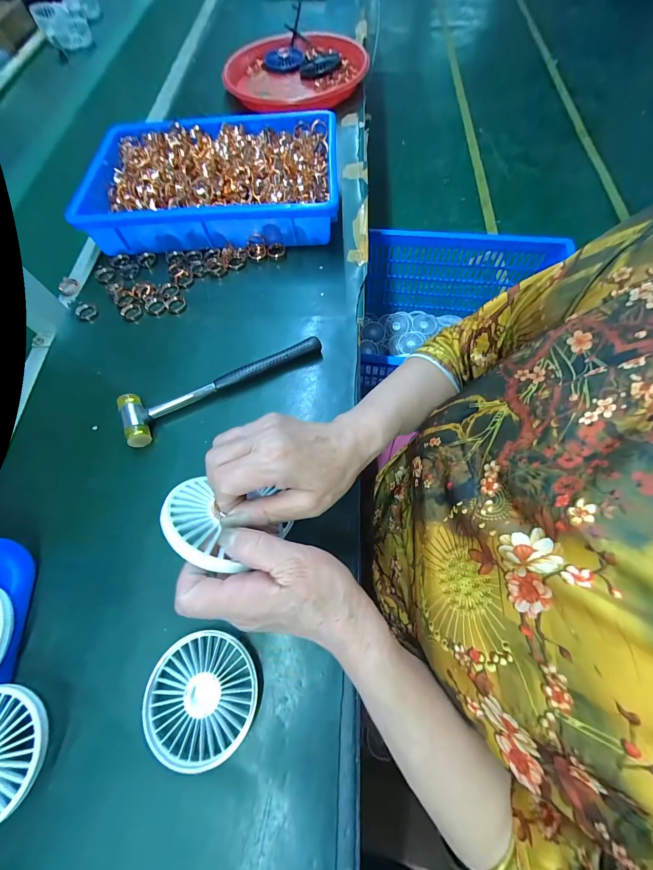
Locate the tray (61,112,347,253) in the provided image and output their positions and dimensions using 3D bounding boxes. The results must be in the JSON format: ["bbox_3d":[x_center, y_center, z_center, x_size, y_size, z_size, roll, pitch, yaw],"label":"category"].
[{"bbox_3d":[-0.173,-0.381,0.482,0.372,0.067,0.235,-2,68,1],"label":"tray"}]

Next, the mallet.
[{"bbox_3d":[-0.119,-0.065,0.374,0.237,0.021,0.055,-27,70,-9],"label":"mallet"}]

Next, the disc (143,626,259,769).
[{"bbox_3d":[-0.104,0.215,0.264,0.090,0.015,0.086,-1,68,1],"label":"disc"}]

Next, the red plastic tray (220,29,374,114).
[{"bbox_3d":[-0.067,-0.723,0.633,0.224,0.051,0.265,33,72,17],"label":"red plastic tray"}]

